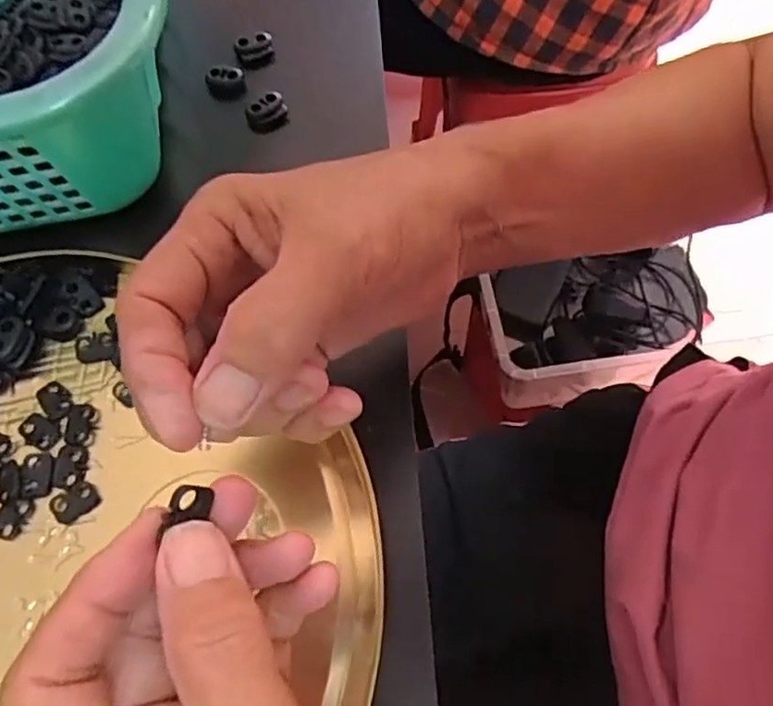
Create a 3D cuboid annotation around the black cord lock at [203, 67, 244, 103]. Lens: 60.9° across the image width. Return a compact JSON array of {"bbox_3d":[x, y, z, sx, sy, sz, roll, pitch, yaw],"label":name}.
[{"bbox_3d":[-0.091,-0.153,0.372,0.022,0.016,0.010,7,65,5],"label":"black cord lock"}]

